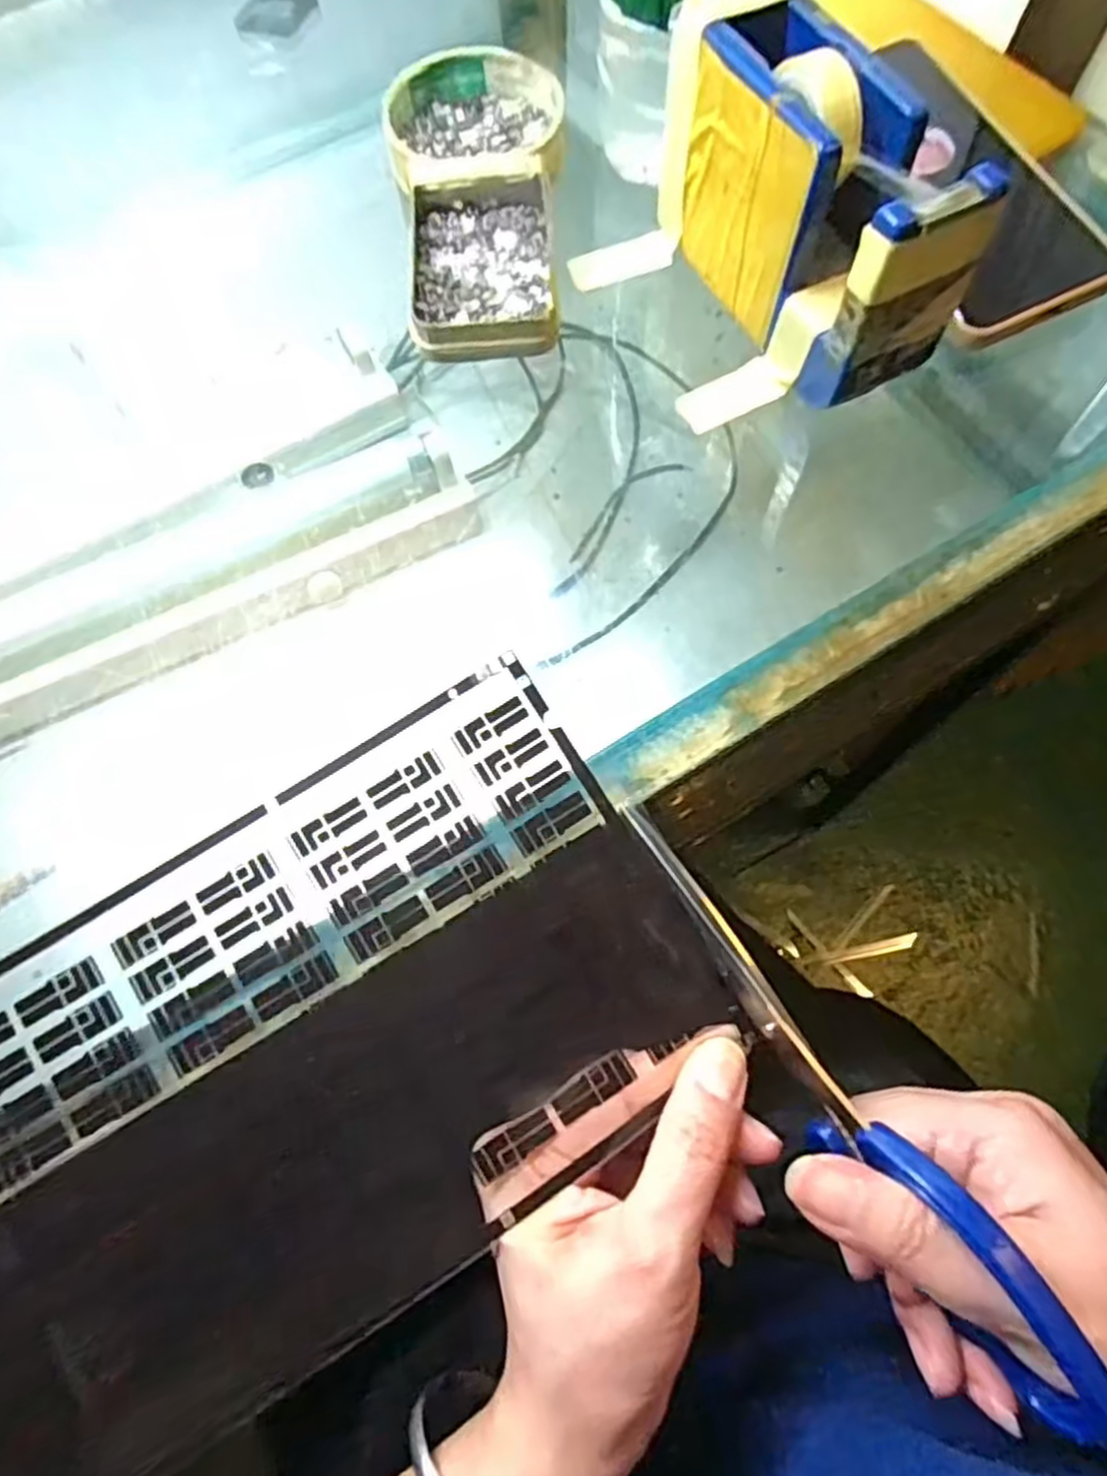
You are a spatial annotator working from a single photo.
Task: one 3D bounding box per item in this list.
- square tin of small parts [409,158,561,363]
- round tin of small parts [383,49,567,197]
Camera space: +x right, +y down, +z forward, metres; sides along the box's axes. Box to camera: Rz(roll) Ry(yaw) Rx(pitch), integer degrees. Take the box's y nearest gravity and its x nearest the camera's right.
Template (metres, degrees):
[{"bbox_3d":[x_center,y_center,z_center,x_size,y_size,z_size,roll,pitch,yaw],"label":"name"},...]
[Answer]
[{"bbox_3d":[-0.030,-0.203,0.332,0.060,0.015,0.094,-4,69,1],"label":"square tin of small parts"},{"bbox_3d":[-0.036,-0.283,0.362,0.080,0.019,0.080,-1,69,3],"label":"round tin of small parts"}]

